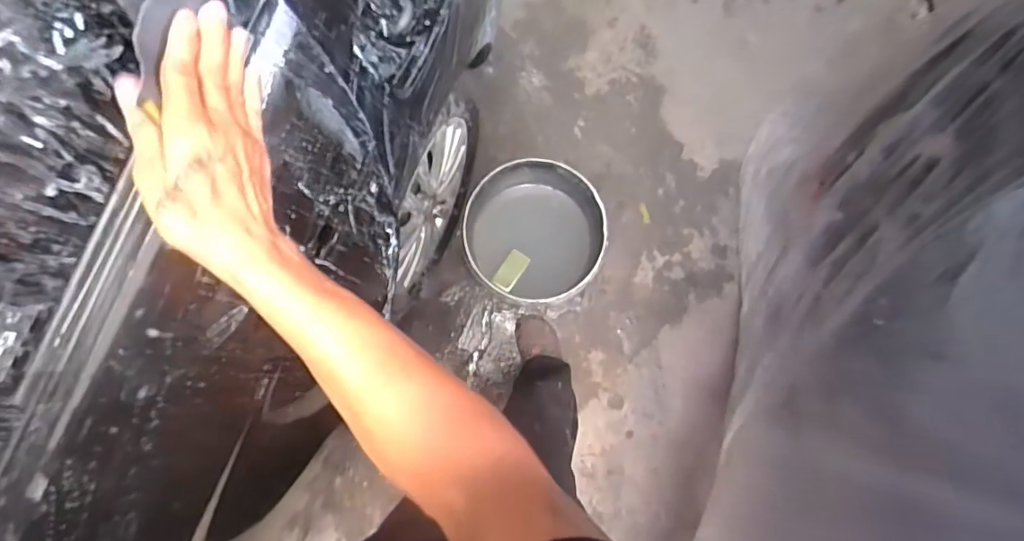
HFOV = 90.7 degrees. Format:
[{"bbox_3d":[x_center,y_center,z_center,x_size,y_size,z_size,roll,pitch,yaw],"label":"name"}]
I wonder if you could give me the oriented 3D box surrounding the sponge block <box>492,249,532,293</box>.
[{"bbox_3d":[-0.001,0.001,1.167,0.049,0.025,0.093,31,84,3],"label":"sponge block"}]

